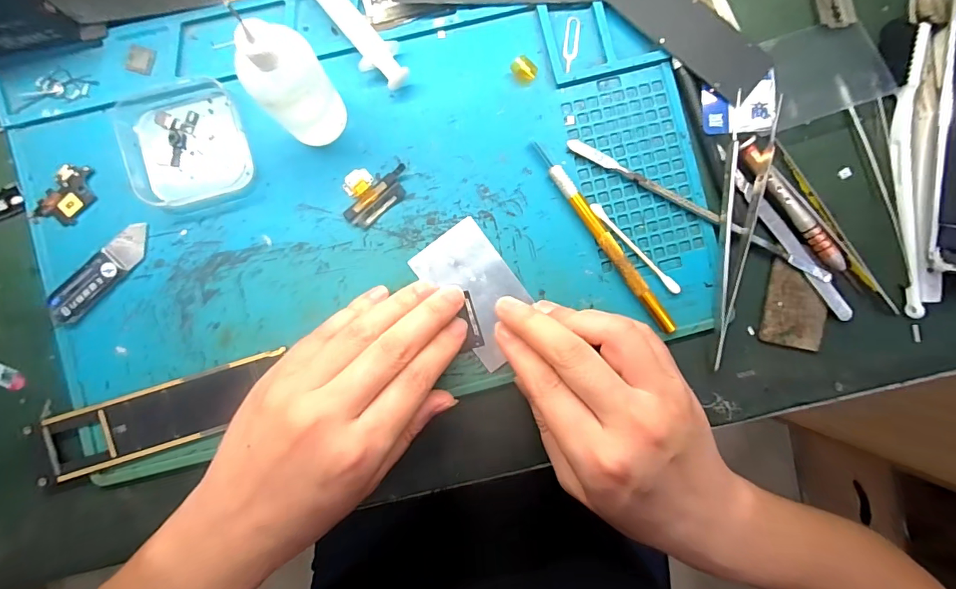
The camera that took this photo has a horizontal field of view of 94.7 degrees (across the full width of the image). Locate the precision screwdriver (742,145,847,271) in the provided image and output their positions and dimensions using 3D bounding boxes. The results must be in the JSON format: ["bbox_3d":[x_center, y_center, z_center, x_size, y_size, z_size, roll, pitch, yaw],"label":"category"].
[{"bbox_3d":[0.184,-0.051,0.254,0.012,0.008,0.087,-39,92,-1],"label":"precision screwdriver"}]

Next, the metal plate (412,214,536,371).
[{"bbox_3d":[0.001,-0.001,0.254,0.045,0.004,0.078,-37,91,-1],"label":"metal plate"}]

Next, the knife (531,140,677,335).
[{"bbox_3d":[0.073,-0.033,0.254,0.009,0.009,0.131,-36,91,-1],"label":"knife"}]

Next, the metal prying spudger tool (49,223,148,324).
[{"bbox_3d":[-0.210,-0.012,0.245,0.018,0.007,0.066,45,89,-2],"label":"metal prying spudger tool"}]

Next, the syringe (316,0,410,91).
[{"bbox_3d":[-0.070,-0.151,0.246,0.021,0.014,0.084,-40,92,-1],"label":"syringe"}]

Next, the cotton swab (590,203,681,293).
[{"bbox_3d":[0.091,-0.027,0.256,0.006,0.004,0.070,-45,92,-1],"label":"cotton swab"}]

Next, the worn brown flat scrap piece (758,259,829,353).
[{"bbox_3d":[0.188,0.007,0.258,0.035,0.004,0.048,11,90,-2],"label":"worn brown flat scrap piece"}]

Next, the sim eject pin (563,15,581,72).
[{"bbox_3d":[0.055,-0.147,0.257,0.009,0.004,0.032,4,91,-2],"label":"sim eject pin"}]

